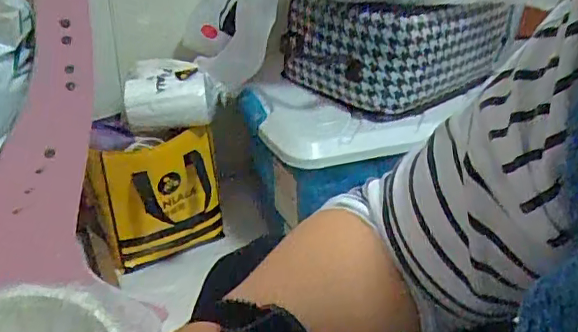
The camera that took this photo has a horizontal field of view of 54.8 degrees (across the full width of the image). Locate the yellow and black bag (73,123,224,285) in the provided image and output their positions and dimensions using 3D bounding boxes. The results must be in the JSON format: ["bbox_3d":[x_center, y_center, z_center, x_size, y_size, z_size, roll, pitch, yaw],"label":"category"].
[{"bbox_3d":[-0.242,0.071,0.994,0.246,0.242,0.064,-20,40,-30],"label":"yellow and black bag"}]

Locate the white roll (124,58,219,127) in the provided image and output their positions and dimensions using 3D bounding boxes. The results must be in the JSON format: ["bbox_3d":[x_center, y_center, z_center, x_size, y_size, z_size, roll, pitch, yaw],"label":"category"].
[{"bbox_3d":[-0.200,-0.116,0.971,0.155,0.111,0.088,-2,34,-8],"label":"white roll"}]

